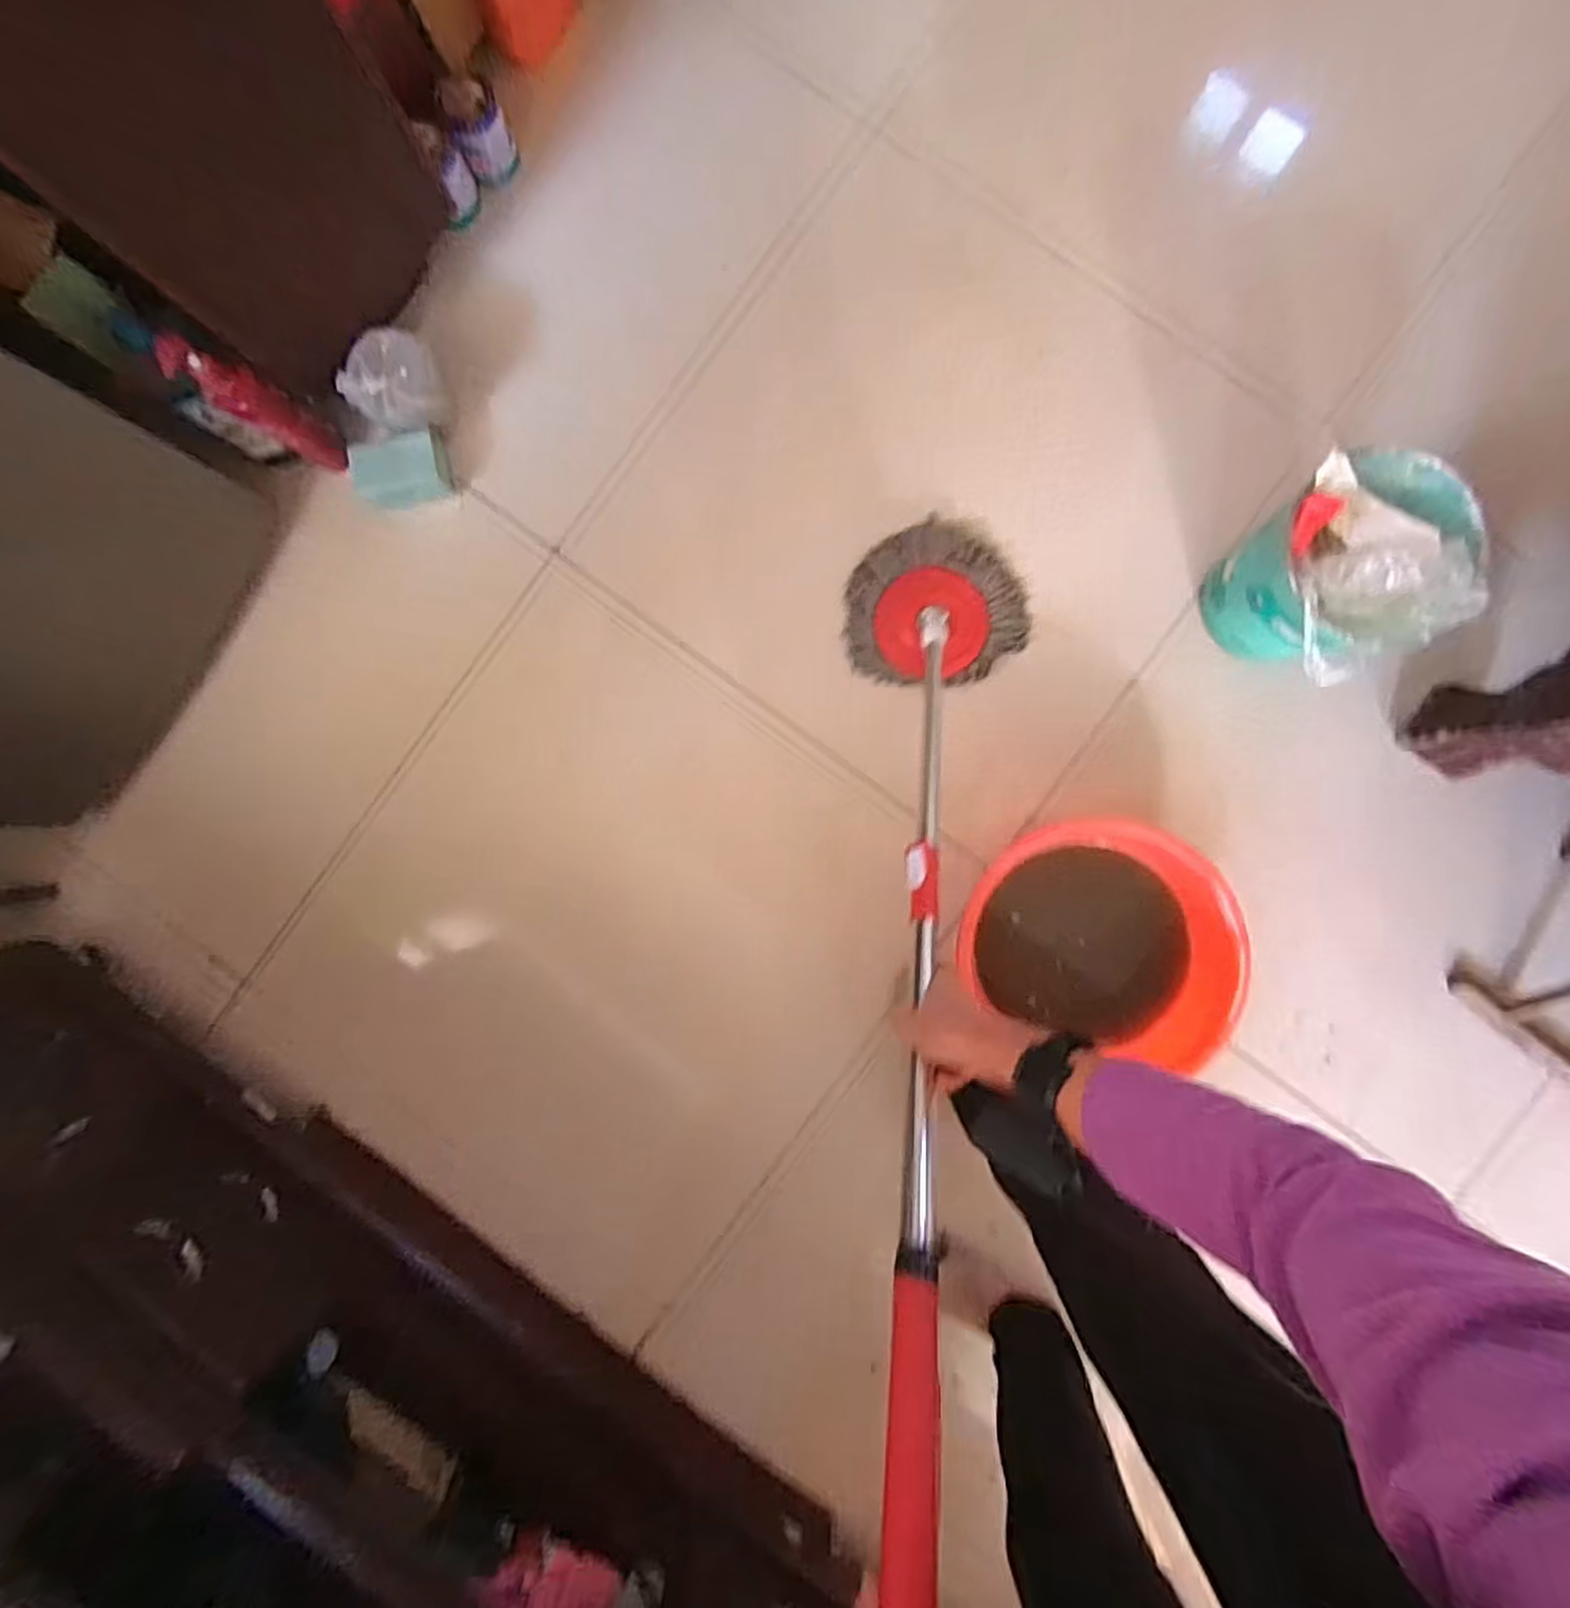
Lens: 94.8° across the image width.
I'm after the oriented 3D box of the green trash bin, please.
[{"bbox_3d":[0.690,-0.289,0.926,0.209,0.274,0.237,-19,89,2],"label":"green trash bin"}]

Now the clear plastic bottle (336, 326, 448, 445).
[{"bbox_3d":[-0.562,-0.596,1.030,0.142,0.100,0.136,7,90,2],"label":"clear plastic bottle"}]

